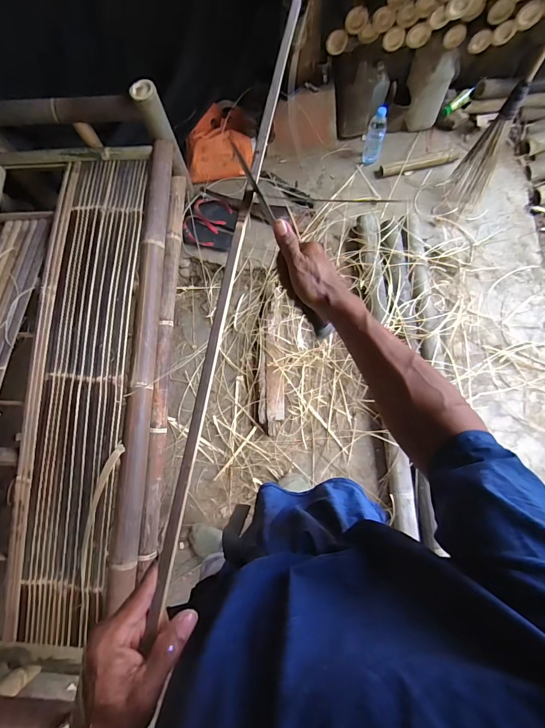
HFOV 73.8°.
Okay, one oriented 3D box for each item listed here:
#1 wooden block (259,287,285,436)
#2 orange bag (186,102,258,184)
[{"bbox_3d":[-0.005,-0.003,1.315,0.092,0.034,0.458,-2,76,4],"label":"wooden block"},{"bbox_3d":[-0.205,-0.887,1.460,0.271,0.099,0.255,-4,76,3],"label":"orange bag"}]

